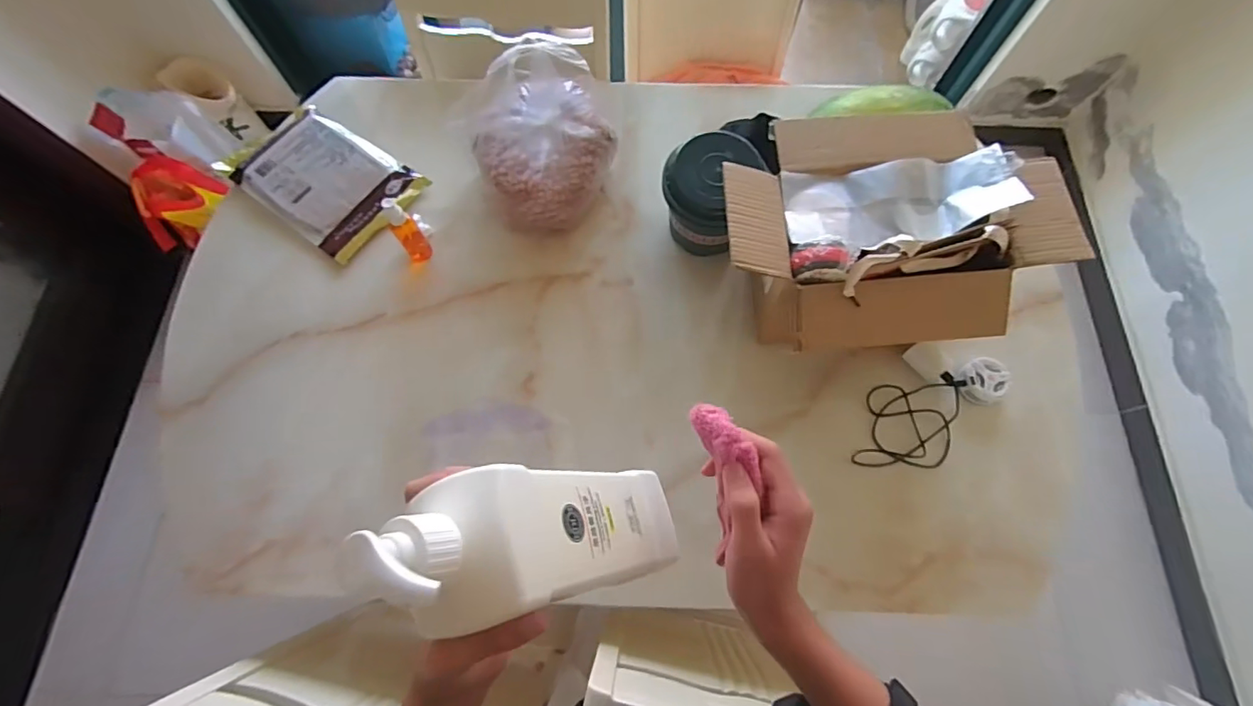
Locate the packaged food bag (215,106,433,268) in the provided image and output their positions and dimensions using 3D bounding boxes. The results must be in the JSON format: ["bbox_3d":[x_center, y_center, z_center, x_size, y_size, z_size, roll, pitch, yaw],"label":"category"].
[{"bbox_3d":[-0.501,-0.288,0.865,0.309,0.030,0.186,32,74,11],"label":"packaged food bag"}]

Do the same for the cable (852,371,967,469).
[{"bbox_3d":[0.388,0.093,0.727,0.120,0.016,0.162,20,72,7],"label":"cable"}]

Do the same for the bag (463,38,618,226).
[{"bbox_3d":[-0.115,-0.315,0.770,0.213,0.191,0.192,-29,73,-9],"label":"bag"}]

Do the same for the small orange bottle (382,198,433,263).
[{"bbox_3d":[-0.319,-0.180,0.760,0.035,0.126,0.046,-34,74,-11],"label":"small orange bottle"}]

